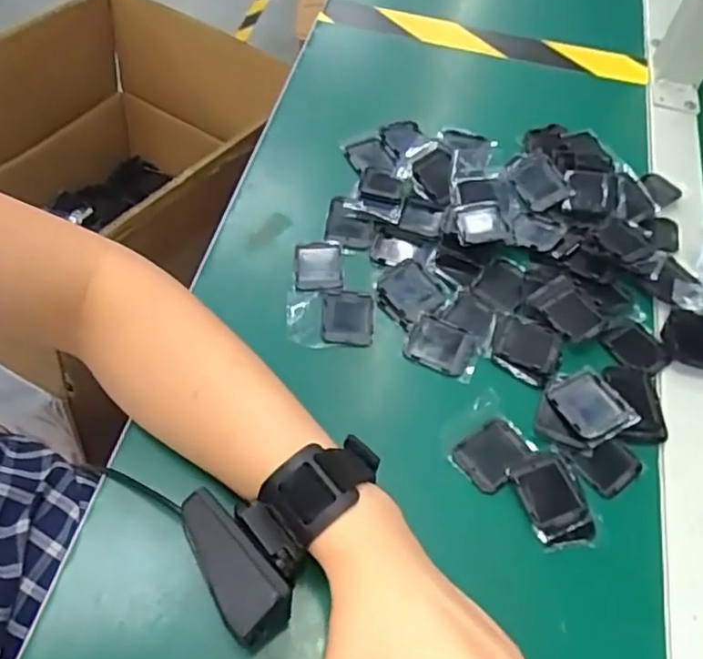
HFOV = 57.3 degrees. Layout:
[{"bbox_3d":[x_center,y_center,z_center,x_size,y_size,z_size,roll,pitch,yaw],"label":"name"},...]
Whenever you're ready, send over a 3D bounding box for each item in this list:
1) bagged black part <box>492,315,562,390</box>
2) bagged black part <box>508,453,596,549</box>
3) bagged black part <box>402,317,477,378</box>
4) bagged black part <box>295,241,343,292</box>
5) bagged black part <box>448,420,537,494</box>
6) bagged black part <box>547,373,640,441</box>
[{"bbox_3d":[0.108,0.011,0.399,0.041,0.004,0.036,24,59,11],"label":"bagged black part"},{"bbox_3d":[0.109,0.094,0.350,0.033,0.006,0.049,-17,61,-14],"label":"bagged black part"},{"bbox_3d":[0.055,0.011,0.401,0.040,0.006,0.032,25,60,11],"label":"bagged black part"},{"bbox_3d":[-0.022,-0.043,0.429,0.032,0.004,0.041,-1,58,-5],"label":"bagged black part"},{"bbox_3d":[0.081,0.070,0.367,0.042,0.007,0.032,-38,68,-24],"label":"bagged black part"},{"bbox_3d":[0.139,0.044,0.375,0.034,0.004,0.045,-26,48,-7],"label":"bagged black part"}]

